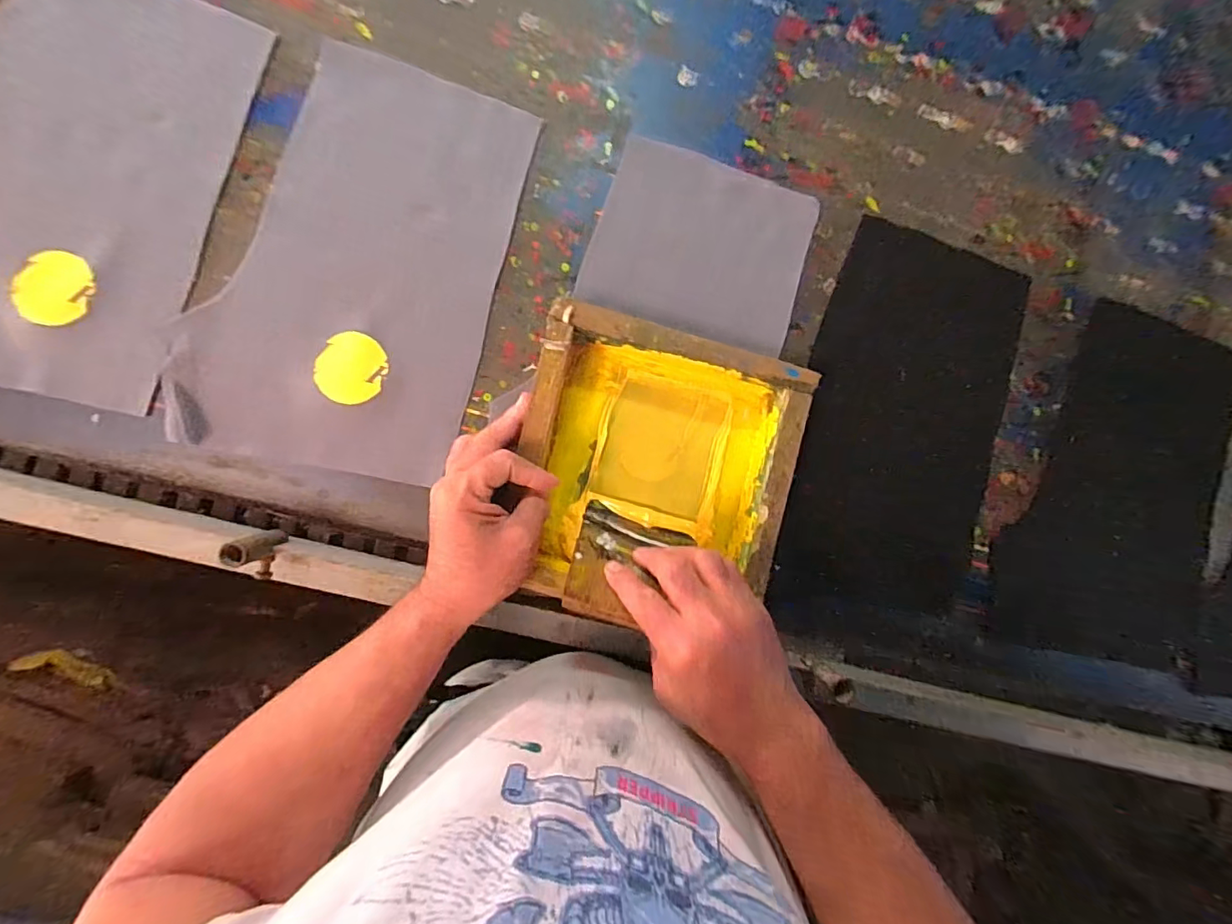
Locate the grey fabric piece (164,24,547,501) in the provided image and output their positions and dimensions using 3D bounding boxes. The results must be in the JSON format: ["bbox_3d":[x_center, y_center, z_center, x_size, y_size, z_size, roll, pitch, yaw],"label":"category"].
[{"bbox_3d":[-0.221,-0.170,0.447,0.229,0.014,0.354,16,87,-6],"label":"grey fabric piece"}]

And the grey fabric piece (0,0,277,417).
[{"bbox_3d":[-0.453,-0.231,0.423,0.226,0.012,0.353,17,87,-6],"label":"grey fabric piece"}]

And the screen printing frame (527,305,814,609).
[{"bbox_3d":[0.035,0.006,0.457,0.230,0.053,0.233,13,87,-6],"label":"screen printing frame"}]

